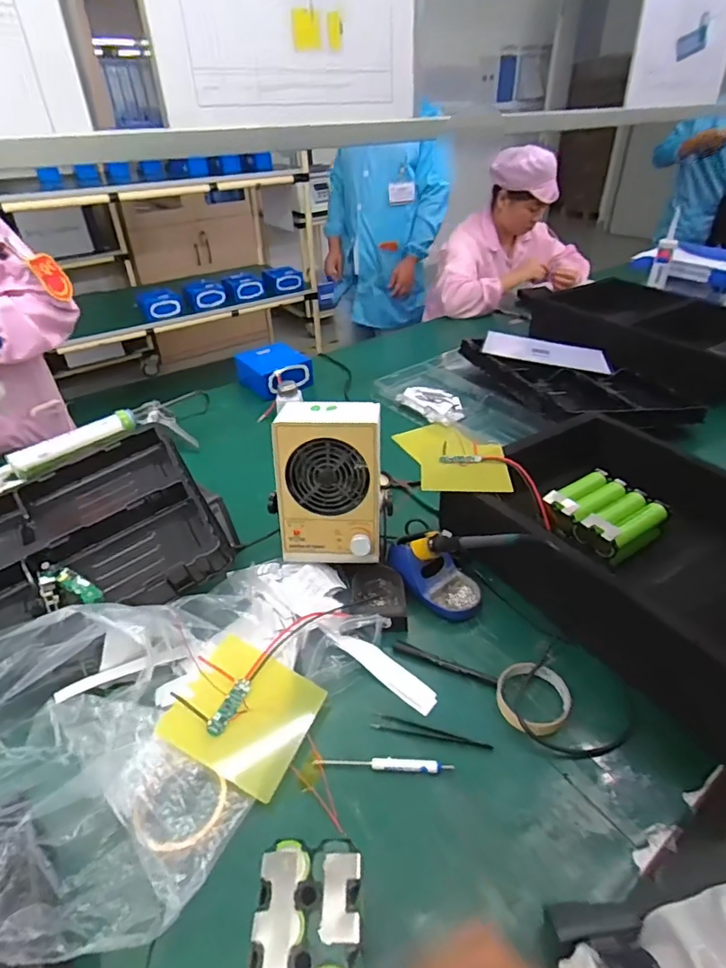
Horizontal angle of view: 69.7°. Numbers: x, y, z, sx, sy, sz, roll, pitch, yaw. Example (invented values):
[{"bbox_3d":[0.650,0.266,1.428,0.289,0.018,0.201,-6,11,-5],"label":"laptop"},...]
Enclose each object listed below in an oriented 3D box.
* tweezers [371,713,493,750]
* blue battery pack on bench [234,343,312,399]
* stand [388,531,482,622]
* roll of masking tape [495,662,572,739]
[{"bbox_3d":[0.077,0.280,0.590,0.132,0.008,0.019,8,37,12],"label":"tweezers"},{"bbox_3d":[-0.221,-0.288,1.313,0.151,0.076,0.177,-25,42,-29],"label":"blue battery pack on bench"},{"bbox_3d":[0.101,0.120,0.745,0.145,0.078,0.079,22,42,28],"label":"stand"},{"bbox_3d":[0.200,0.252,0.613,0.083,0.018,0.087,-1,36,1],"label":"roll of masking tape"}]

